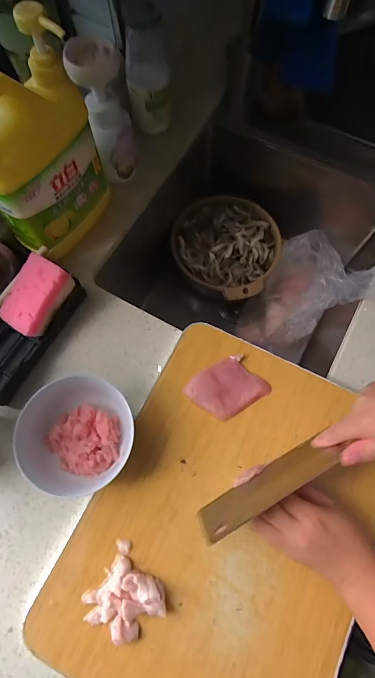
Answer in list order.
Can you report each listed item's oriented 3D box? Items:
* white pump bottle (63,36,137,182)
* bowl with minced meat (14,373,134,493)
[{"bbox_3d":[-0.108,-0.302,0.490,0.065,0.161,0.076,-12,71,-4],"label":"white pump bottle"},{"bbox_3d":[-0.125,0.108,0.412,0.124,0.065,0.124,0,71,0],"label":"bowl with minced meat"}]

